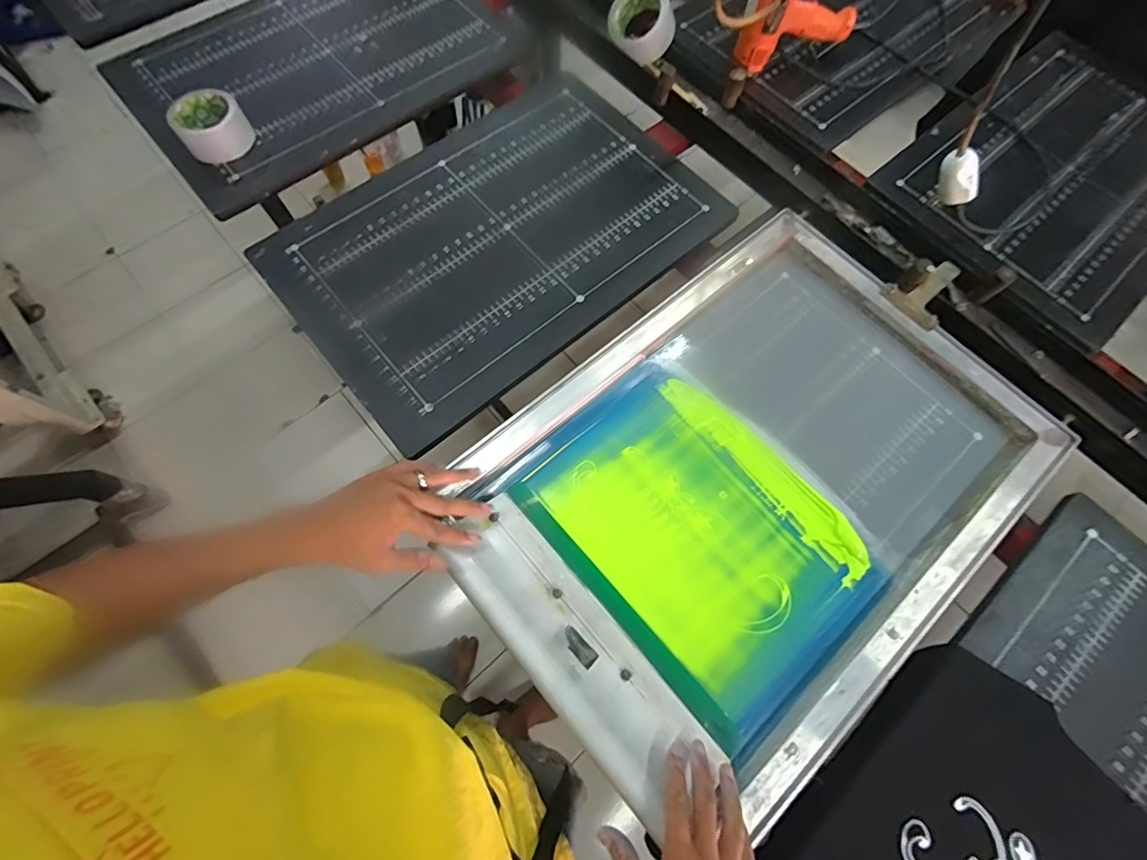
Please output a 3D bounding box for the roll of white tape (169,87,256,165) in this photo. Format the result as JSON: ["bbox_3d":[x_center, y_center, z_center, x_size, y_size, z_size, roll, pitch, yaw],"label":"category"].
[{"bbox_3d":[-0.535,-0.449,0.728,0.097,0.050,0.087,-43,76,-14],"label":"roll of white tape"}]

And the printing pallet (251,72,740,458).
[{"bbox_3d":[-0.103,-0.279,0.712,0.584,0.032,0.385,-39,75,-14],"label":"printing pallet"}]

